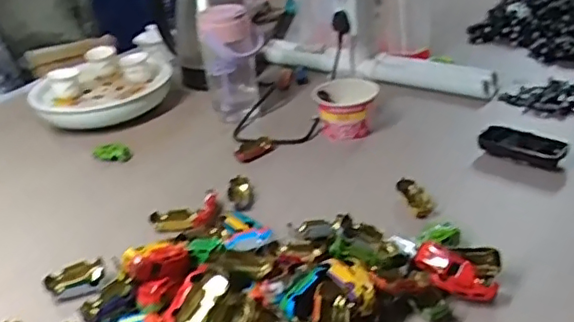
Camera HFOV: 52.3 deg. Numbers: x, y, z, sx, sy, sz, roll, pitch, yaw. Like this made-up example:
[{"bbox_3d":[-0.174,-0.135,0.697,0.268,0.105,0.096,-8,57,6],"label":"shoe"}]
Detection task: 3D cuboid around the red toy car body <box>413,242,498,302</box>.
[{"bbox_3d":[0.167,0.107,0.579,0.083,0.029,0.043,32,46,26],"label":"red toy car body"}]

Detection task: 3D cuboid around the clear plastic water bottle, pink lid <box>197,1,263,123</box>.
[{"bbox_3d":[-0.088,-0.159,0.959,0.097,0.178,0.082,-6,31,0],"label":"clear plastic water bottle, pink lid"}]

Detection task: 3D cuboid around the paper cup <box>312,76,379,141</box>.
[{"bbox_3d":[0.091,-0.080,0.900,0.097,0.083,0.085,2,31,13],"label":"paper cup"}]

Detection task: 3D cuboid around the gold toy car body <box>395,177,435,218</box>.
[{"bbox_3d":[0.160,0.043,0.719,0.028,0.026,0.058,-14,32,-14],"label":"gold toy car body"}]

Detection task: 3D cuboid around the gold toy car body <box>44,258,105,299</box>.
[{"bbox_3d":[-0.234,0.129,0.645,0.064,0.022,0.033,-10,31,-7],"label":"gold toy car body"}]

